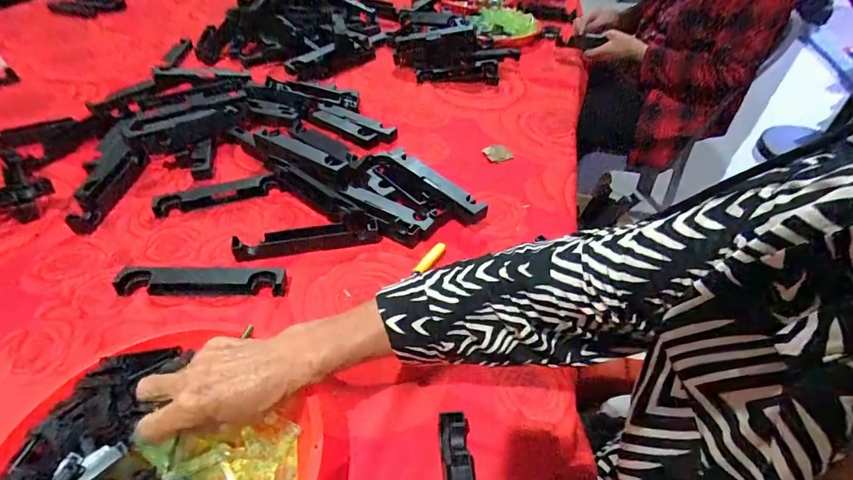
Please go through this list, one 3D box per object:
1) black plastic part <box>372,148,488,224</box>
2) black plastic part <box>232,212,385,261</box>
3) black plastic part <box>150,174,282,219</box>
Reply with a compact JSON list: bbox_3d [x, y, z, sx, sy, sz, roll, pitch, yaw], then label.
[{"bbox_3d":[0.002,-0.093,0.671,0.222,0.028,0.054,34,52,30],"label":"black plastic part"},{"bbox_3d":[-0.164,-0.005,0.584,0.192,0.032,0.030,-9,44,-11],"label":"black plastic part"},{"bbox_3d":[-0.326,-0.074,0.662,0.181,0.026,0.030,-17,48,-19],"label":"black plastic part"}]

